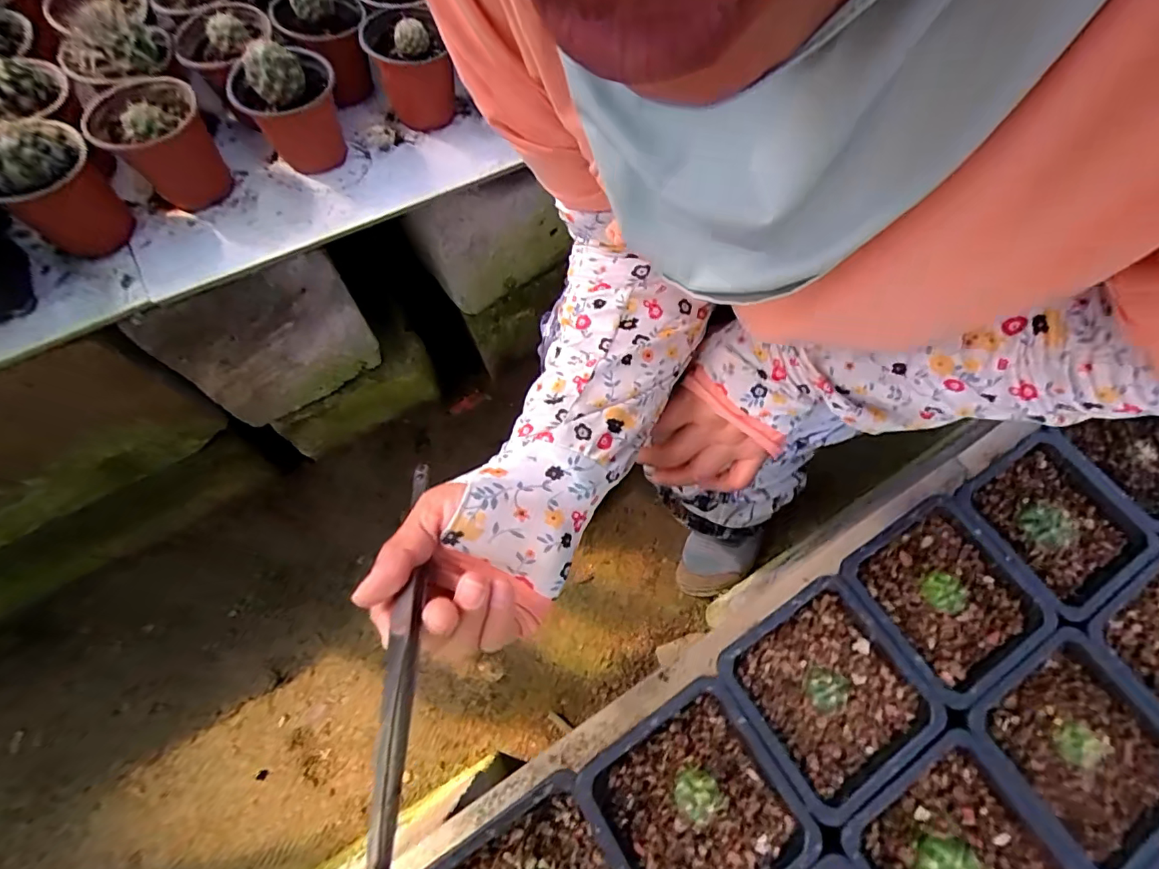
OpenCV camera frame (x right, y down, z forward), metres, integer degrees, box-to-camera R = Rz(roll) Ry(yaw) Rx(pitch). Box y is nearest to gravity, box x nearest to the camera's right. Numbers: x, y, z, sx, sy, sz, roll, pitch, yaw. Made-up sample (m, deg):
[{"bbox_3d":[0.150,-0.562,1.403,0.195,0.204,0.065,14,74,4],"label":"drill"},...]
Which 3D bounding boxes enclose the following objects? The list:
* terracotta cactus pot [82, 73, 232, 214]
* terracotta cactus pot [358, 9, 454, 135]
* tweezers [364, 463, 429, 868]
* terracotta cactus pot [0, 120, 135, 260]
[{"bbox_3d":[-0.403,-0.282,0.492,0.092,0.091,0.089,0,65,0],"label":"terracotta cactus pot"},{"bbox_3d":[-0.182,-0.393,0.542,0.075,0.090,0.078,1,66,-1],"label":"terracotta cactus pot"},{"bbox_3d":[-0.089,0.083,0.263,0.013,0.011,0.284,-16,24,-8],"label":"tweezers"},{"bbox_3d":[-0.452,-0.205,0.444,0.084,0.096,0.087,0,65,0],"label":"terracotta cactus pot"}]

